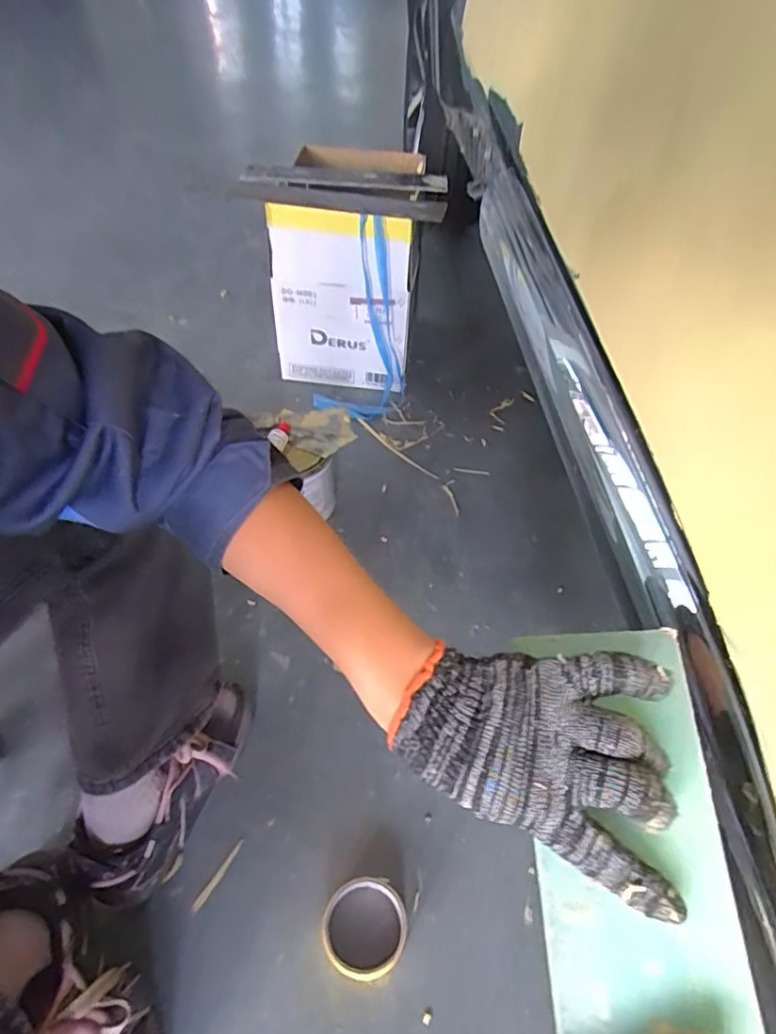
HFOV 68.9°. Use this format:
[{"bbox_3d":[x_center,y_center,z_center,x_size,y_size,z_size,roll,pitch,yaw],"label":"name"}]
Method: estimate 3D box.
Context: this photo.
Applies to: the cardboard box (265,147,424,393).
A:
[{"bbox_3d":[-0.080,-0.530,1.216,0.268,0.358,0.379,5,49,2],"label":"cardboard box"}]

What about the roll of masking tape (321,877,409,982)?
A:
[{"bbox_3d":[-0.025,0.428,0.591,0.089,0.033,0.087,1,49,-2],"label":"roll of masking tape"}]

